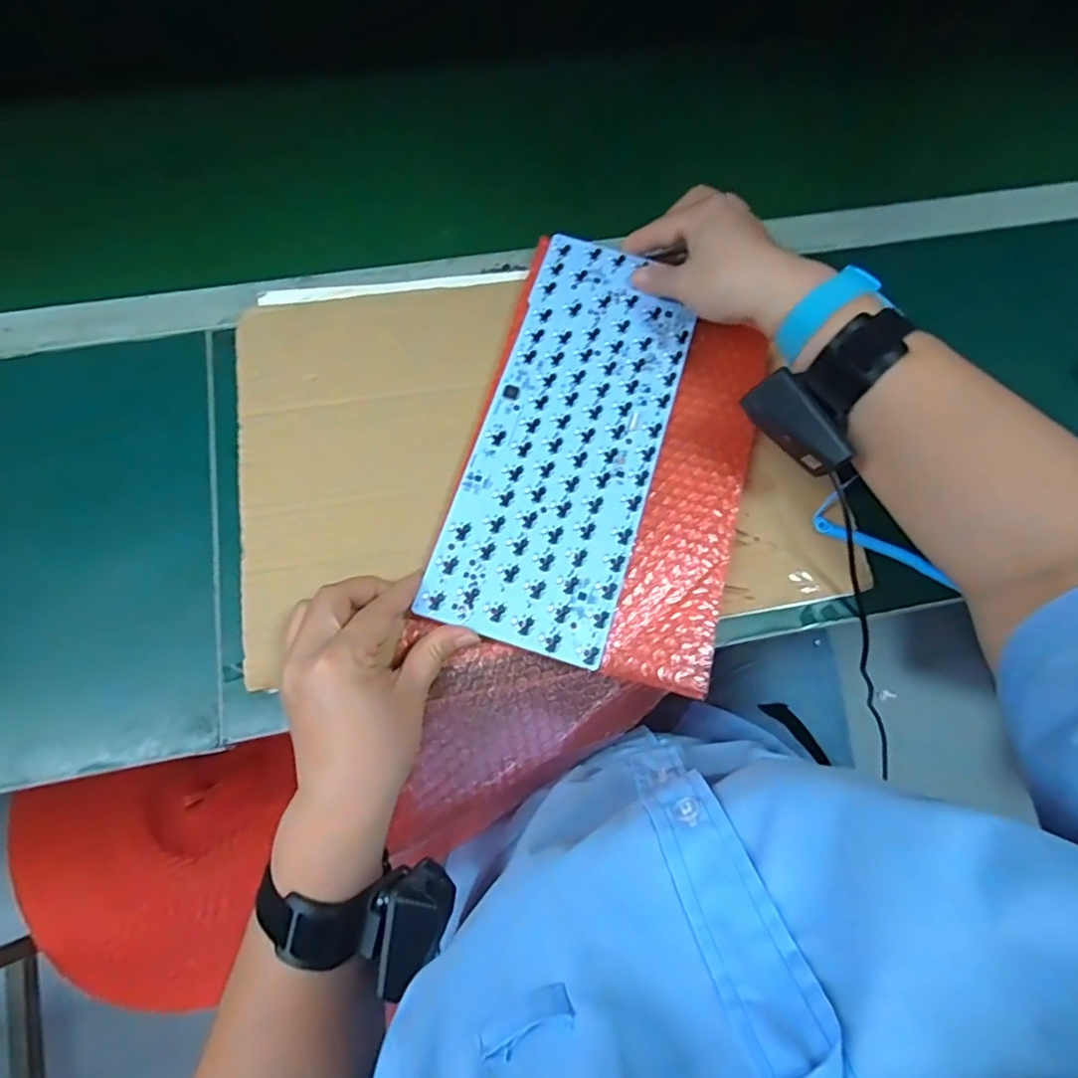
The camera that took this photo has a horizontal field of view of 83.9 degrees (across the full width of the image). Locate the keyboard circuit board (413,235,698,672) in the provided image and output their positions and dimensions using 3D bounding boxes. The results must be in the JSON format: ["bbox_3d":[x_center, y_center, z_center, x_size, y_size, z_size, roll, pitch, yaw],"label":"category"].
[{"bbox_3d":[0.022,-0.077,0.413,0.123,0.004,0.304,15,72,3],"label":"keyboard circuit board"}]

